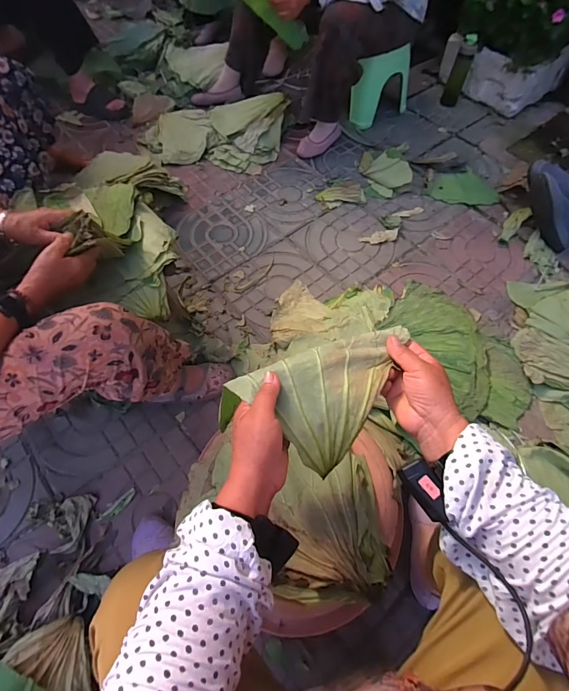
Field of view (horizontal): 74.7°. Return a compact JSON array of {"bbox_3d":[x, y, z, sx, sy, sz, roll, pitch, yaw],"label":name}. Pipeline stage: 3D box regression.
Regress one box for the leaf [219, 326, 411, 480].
[{"bbox_3d":[0.054,0.070,0.474,0.250,0.070,0.141,-19,63,-12],"label":"leaf"}]

